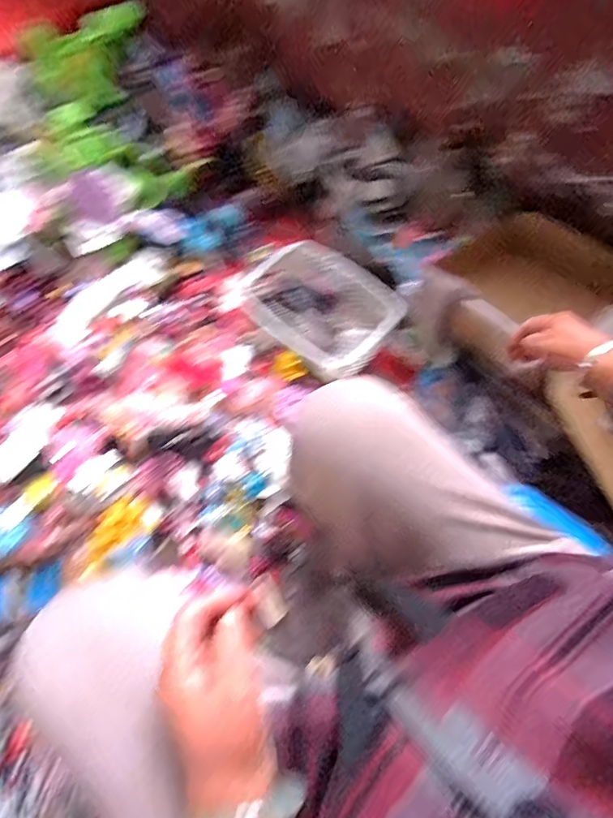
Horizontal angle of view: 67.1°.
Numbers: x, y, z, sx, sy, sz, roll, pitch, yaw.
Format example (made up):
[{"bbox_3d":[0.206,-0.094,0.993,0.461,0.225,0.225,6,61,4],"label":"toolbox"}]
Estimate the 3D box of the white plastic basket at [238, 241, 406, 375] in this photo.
[{"bbox_3d":[0.023,-0.214,0.960,0.315,0.088,0.211,40,73,17],"label":"white plastic basket"}]

